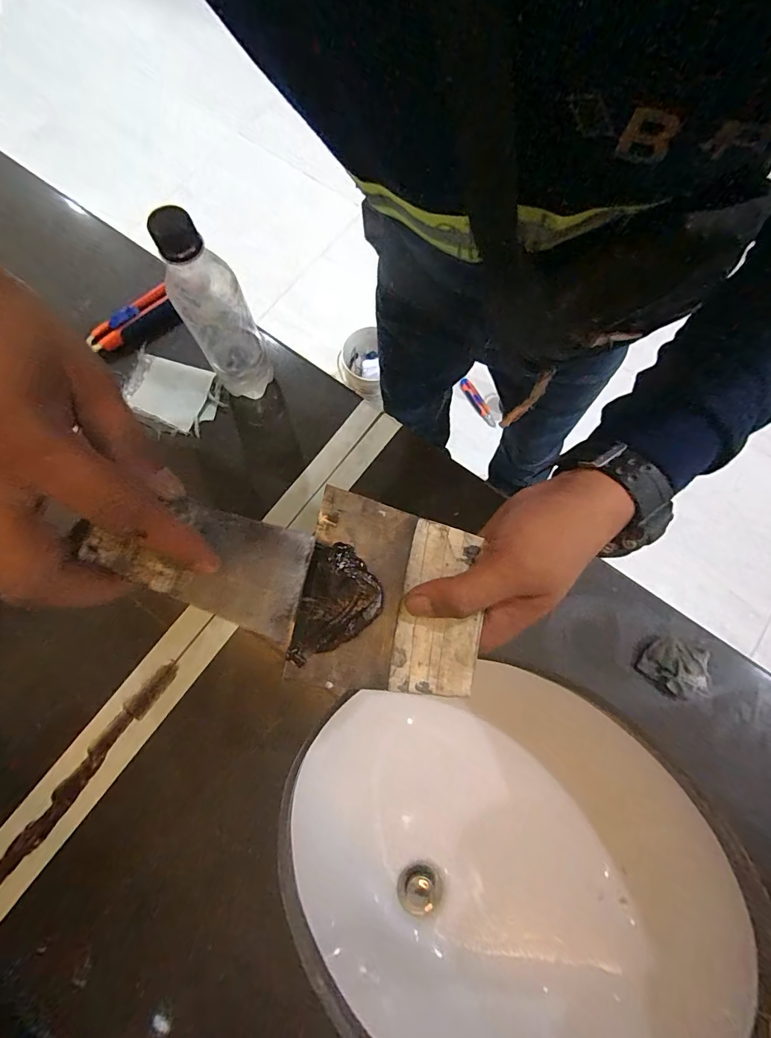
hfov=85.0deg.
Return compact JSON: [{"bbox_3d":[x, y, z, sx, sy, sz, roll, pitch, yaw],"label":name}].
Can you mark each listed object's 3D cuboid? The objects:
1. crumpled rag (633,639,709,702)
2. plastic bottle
[{"bbox_3d":[0.272,0.141,0.396,0.068,0.016,0.051,27,77,6],"label":"crumpled rag"},{"bbox_3d":[-0.146,-0.177,0.368,0.056,0.181,0.057,-27,80,-9],"label":"plastic bottle"}]

